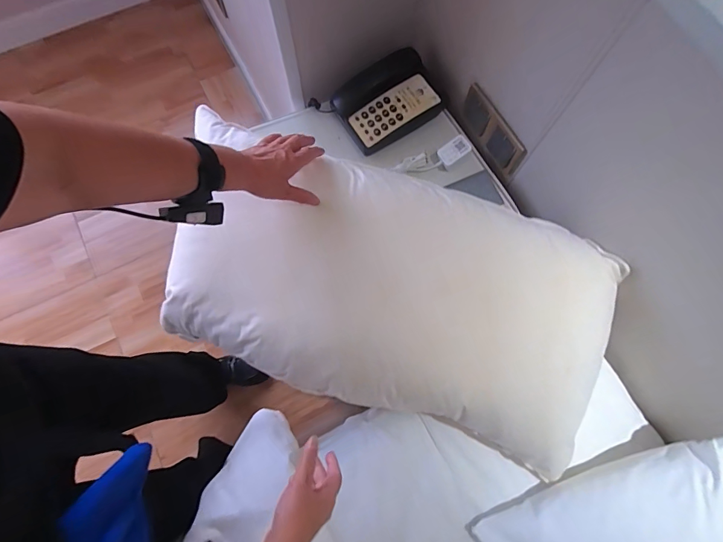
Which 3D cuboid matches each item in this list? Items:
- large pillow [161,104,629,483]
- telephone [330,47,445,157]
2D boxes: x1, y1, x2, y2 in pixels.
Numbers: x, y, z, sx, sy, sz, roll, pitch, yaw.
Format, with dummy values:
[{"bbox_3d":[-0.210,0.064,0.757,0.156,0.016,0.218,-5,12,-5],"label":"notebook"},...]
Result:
[{"bbox_3d":[0.037,0.032,0.621,0.711,0.130,0.354,18,74,5],"label":"large pillow"},{"bbox_3d":[0.055,-0.359,0.808,0.206,0.074,0.154,-28,76,-8],"label":"telephone"}]

